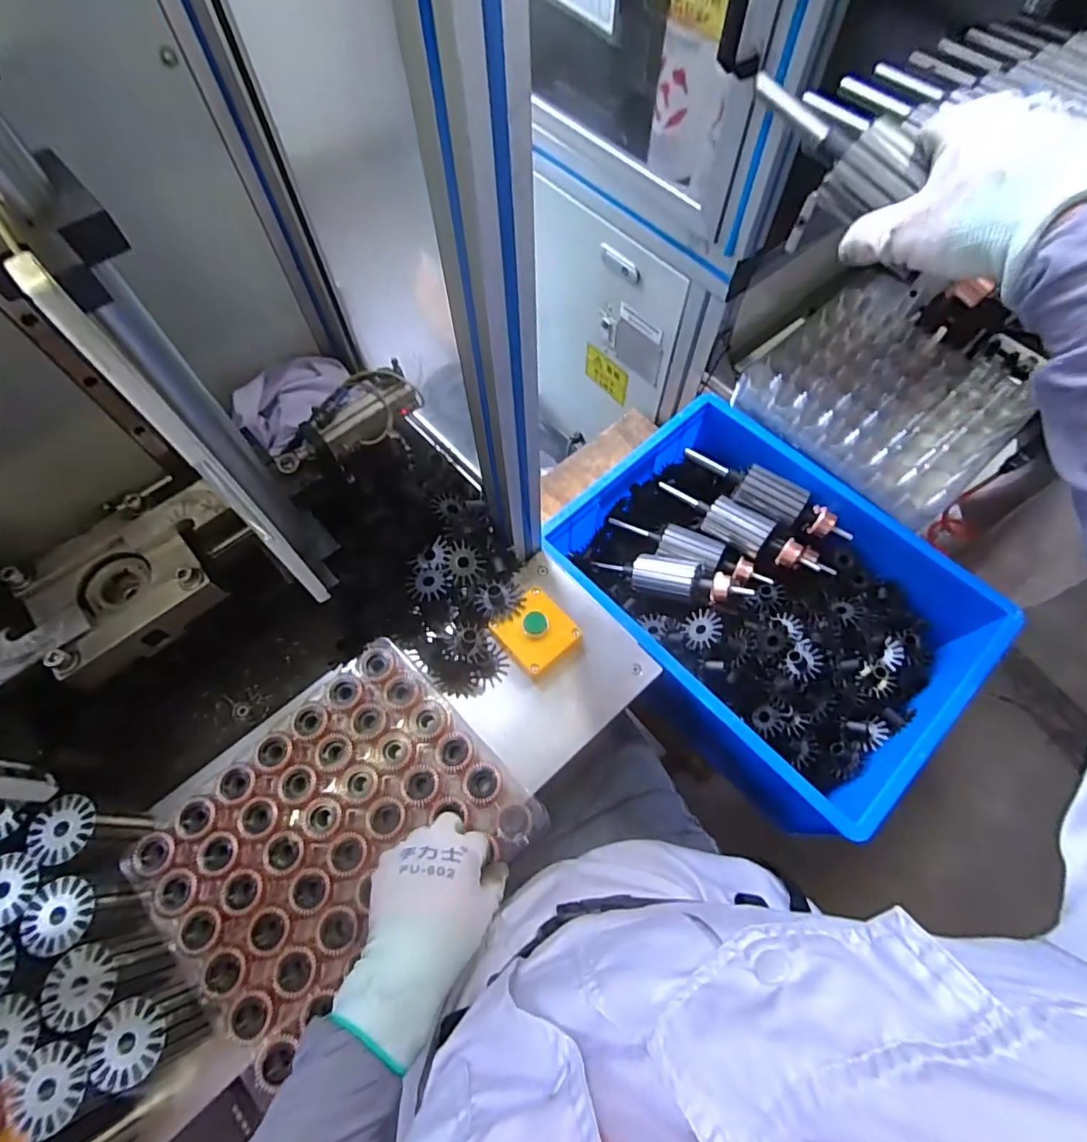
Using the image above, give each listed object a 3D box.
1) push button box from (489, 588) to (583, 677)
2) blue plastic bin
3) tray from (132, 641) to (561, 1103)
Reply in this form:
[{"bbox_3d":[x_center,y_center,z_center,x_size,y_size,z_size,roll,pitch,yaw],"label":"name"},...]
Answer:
[{"bbox_3d":[-0.007,0.068,0.604,0.074,0.042,0.078,-42,71,-17],"label":"push button box"},{"bbox_3d":[0.276,0.024,0.716,0.361,0.122,0.476,-41,71,-17],"label":"blue plastic bin"},{"bbox_3d":[-0.192,0.244,0.515,0.303,0.022,0.242,-41,71,-17],"label":"tray"}]

